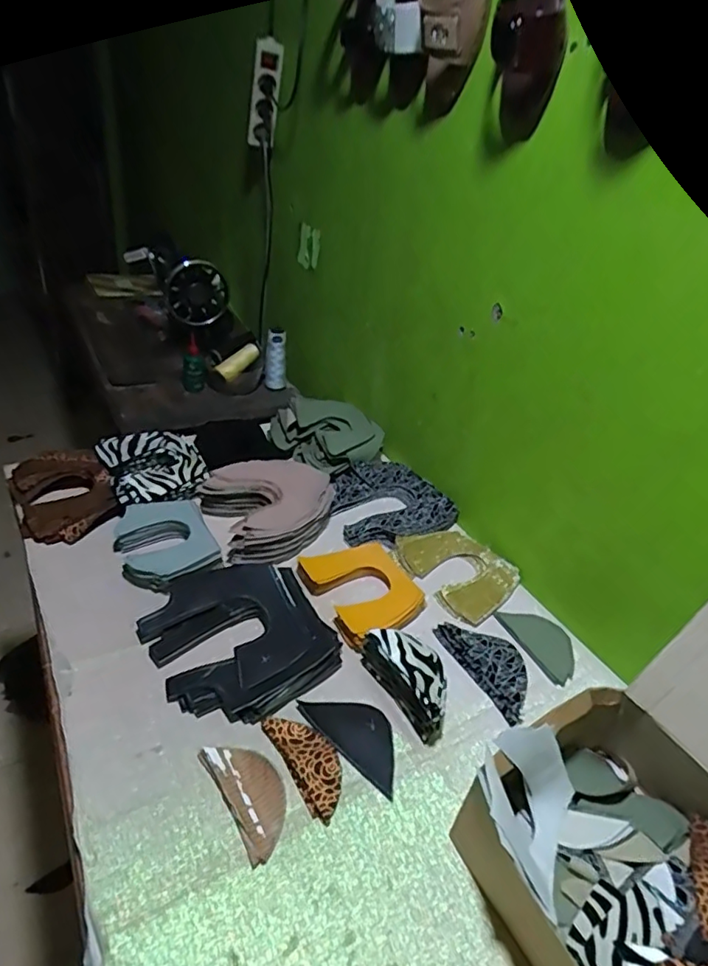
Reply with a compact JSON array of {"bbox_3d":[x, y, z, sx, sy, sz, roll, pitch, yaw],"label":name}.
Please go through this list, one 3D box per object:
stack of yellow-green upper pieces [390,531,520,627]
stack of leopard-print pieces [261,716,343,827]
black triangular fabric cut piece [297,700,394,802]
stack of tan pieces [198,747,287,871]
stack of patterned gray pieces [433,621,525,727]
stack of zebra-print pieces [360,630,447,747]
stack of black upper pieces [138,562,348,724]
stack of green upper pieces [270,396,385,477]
[{"bbox_3d":[0.150,0.123,0.832,0.131,0.020,0.164,-21,44,-36],"label":"stack of yellow-green upper pieces"},{"bbox_3d":[-0.046,0.277,0.577,0.050,0.010,0.114,-16,41,-31],"label":"stack of leopard-print pieces"},{"bbox_3d":[0.004,0.266,0.610,0.065,0.009,0.130,-25,46,-39],"label":"black triangular fabric cut piece"},{"bbox_3d":[-0.097,0.291,0.544,0.056,0.011,0.115,-17,42,-33],"label":"stack of tan pieces"},{"bbox_3d":[0.170,0.220,0.698,0.073,0.015,0.143,-13,40,-28],"label":"stack of patterned gray pieces"},{"bbox_3d":[0.064,0.214,0.640,0.049,0.059,0.128,-16,41,-31],"label":"stack of zebra-print pieces"},{"bbox_3d":[-0.139,0.176,0.680,0.186,0.030,0.210,-16,41,-31],"label":"stack of black upper pieces"},{"bbox_3d":[-0.039,-0.090,1.034,0.180,0.065,0.171,-15,41,-30],"label":"stack of green upper pieces"}]

